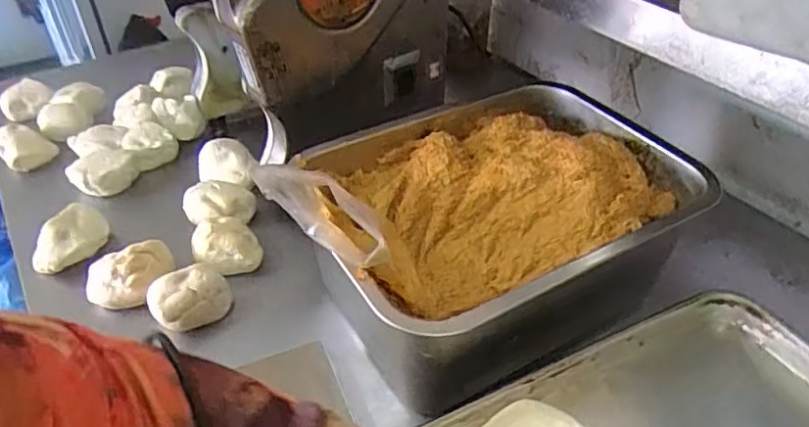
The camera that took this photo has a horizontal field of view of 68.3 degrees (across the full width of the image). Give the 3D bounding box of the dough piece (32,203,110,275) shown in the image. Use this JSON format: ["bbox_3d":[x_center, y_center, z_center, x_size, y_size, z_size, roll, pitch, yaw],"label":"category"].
[{"bbox_3d":[-0.379,0.027,0.670,0.082,0.041,0.049,-31,49,-31],"label":"dough piece"}]

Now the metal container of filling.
[{"bbox_3d":[0.087,0.012,0.598,0.358,0.146,0.265,-23,45,-25],"label":"metal container of filling"}]

